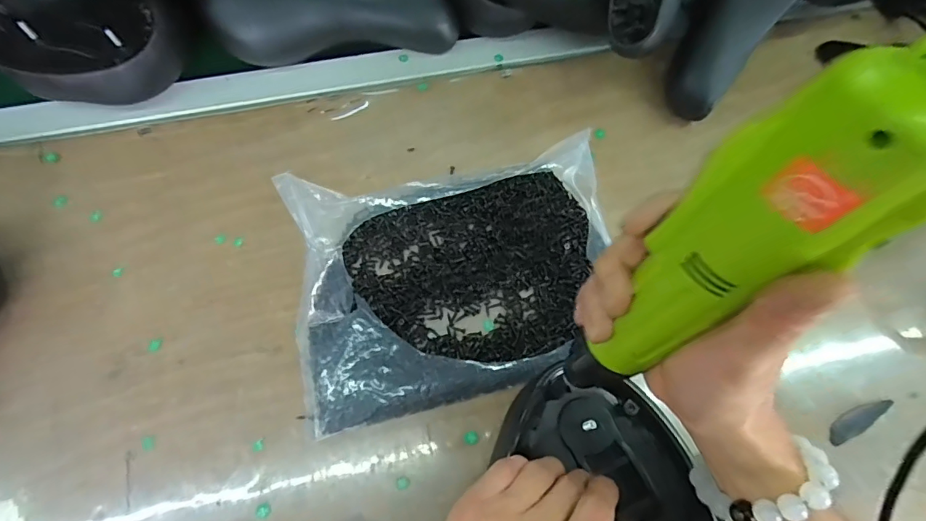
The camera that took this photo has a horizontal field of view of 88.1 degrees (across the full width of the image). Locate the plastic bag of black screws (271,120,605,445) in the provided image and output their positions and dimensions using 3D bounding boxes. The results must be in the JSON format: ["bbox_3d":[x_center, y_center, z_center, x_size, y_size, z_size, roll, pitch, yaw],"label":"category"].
[{"bbox_3d":[-0.005,0.013,0.406,0.266,0.052,0.201,-10,71,-5],"label":"plastic bag of black screws"}]

